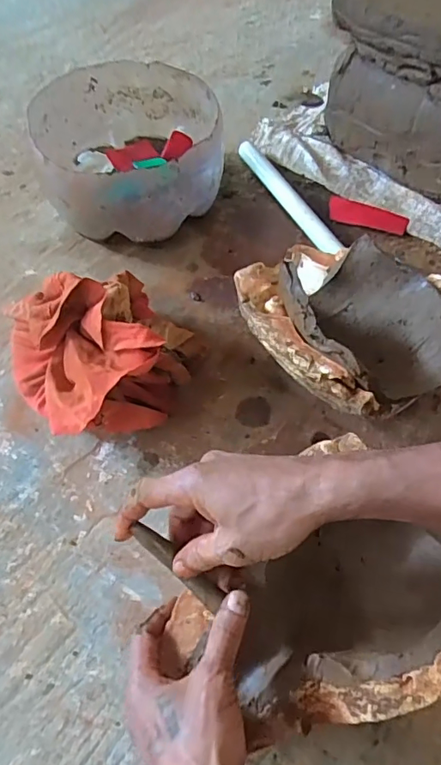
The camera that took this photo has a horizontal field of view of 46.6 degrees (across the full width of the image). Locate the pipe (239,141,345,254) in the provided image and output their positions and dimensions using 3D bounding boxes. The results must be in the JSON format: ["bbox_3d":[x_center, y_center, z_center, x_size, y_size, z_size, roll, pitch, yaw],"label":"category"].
[{"bbox_3d":[0.095,-0.261,0.717,0.024,0.026,0.252,-23,61,-12],"label":"pipe"}]

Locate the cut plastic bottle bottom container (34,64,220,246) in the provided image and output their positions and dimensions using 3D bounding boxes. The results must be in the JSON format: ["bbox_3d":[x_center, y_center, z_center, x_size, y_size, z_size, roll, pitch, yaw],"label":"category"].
[{"bbox_3d":[-0.113,-0.298,0.683,0.228,0.130,0.264,-18,60,-9],"label":"cut plastic bottle bottom container"}]

